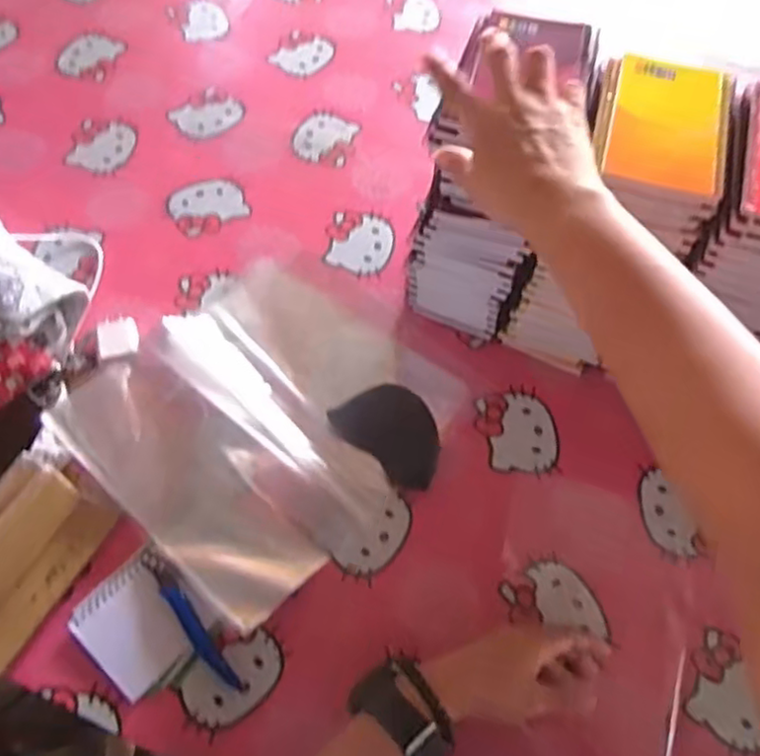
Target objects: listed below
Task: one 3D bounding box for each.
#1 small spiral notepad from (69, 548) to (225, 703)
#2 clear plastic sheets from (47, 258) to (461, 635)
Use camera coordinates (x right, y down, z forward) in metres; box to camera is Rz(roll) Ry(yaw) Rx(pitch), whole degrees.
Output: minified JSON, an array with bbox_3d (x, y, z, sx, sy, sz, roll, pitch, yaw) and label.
[{"bbox_3d":[-0.186,0.189,0.522,0.088,0.008,0.086,40,67,16],"label":"small spiral notepad"},{"bbox_3d":[-0.102,0.027,0.605,0.280,0.033,0.296,40,67,16],"label":"clear plastic sheets"}]

